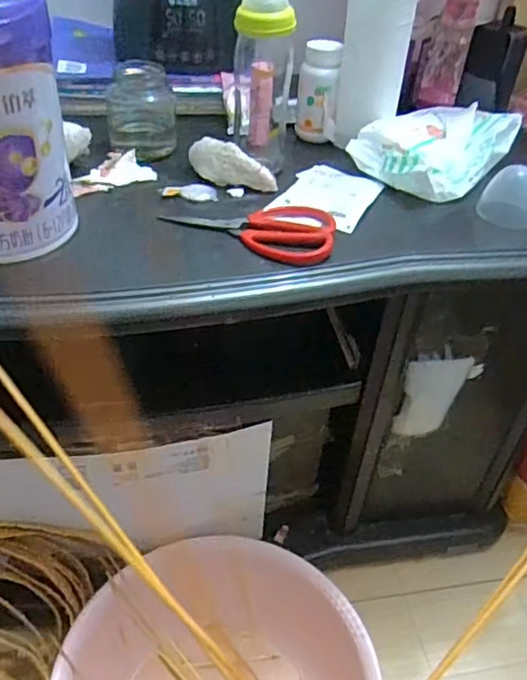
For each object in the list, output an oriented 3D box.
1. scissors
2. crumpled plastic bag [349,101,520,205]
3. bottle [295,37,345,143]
[{"bbox_3d":[-0.013,-0.106,0.562,0.158,0.014,0.078,9,41,5],"label":"scissors"},{"bbox_3d":[0.195,-0.219,0.682,0.132,0.047,0.183,30,46,26],"label":"crumpled plastic bag"},{"bbox_3d":[0.064,-0.286,0.695,0.045,0.106,0.043,2,41,-4],"label":"bottle"}]

